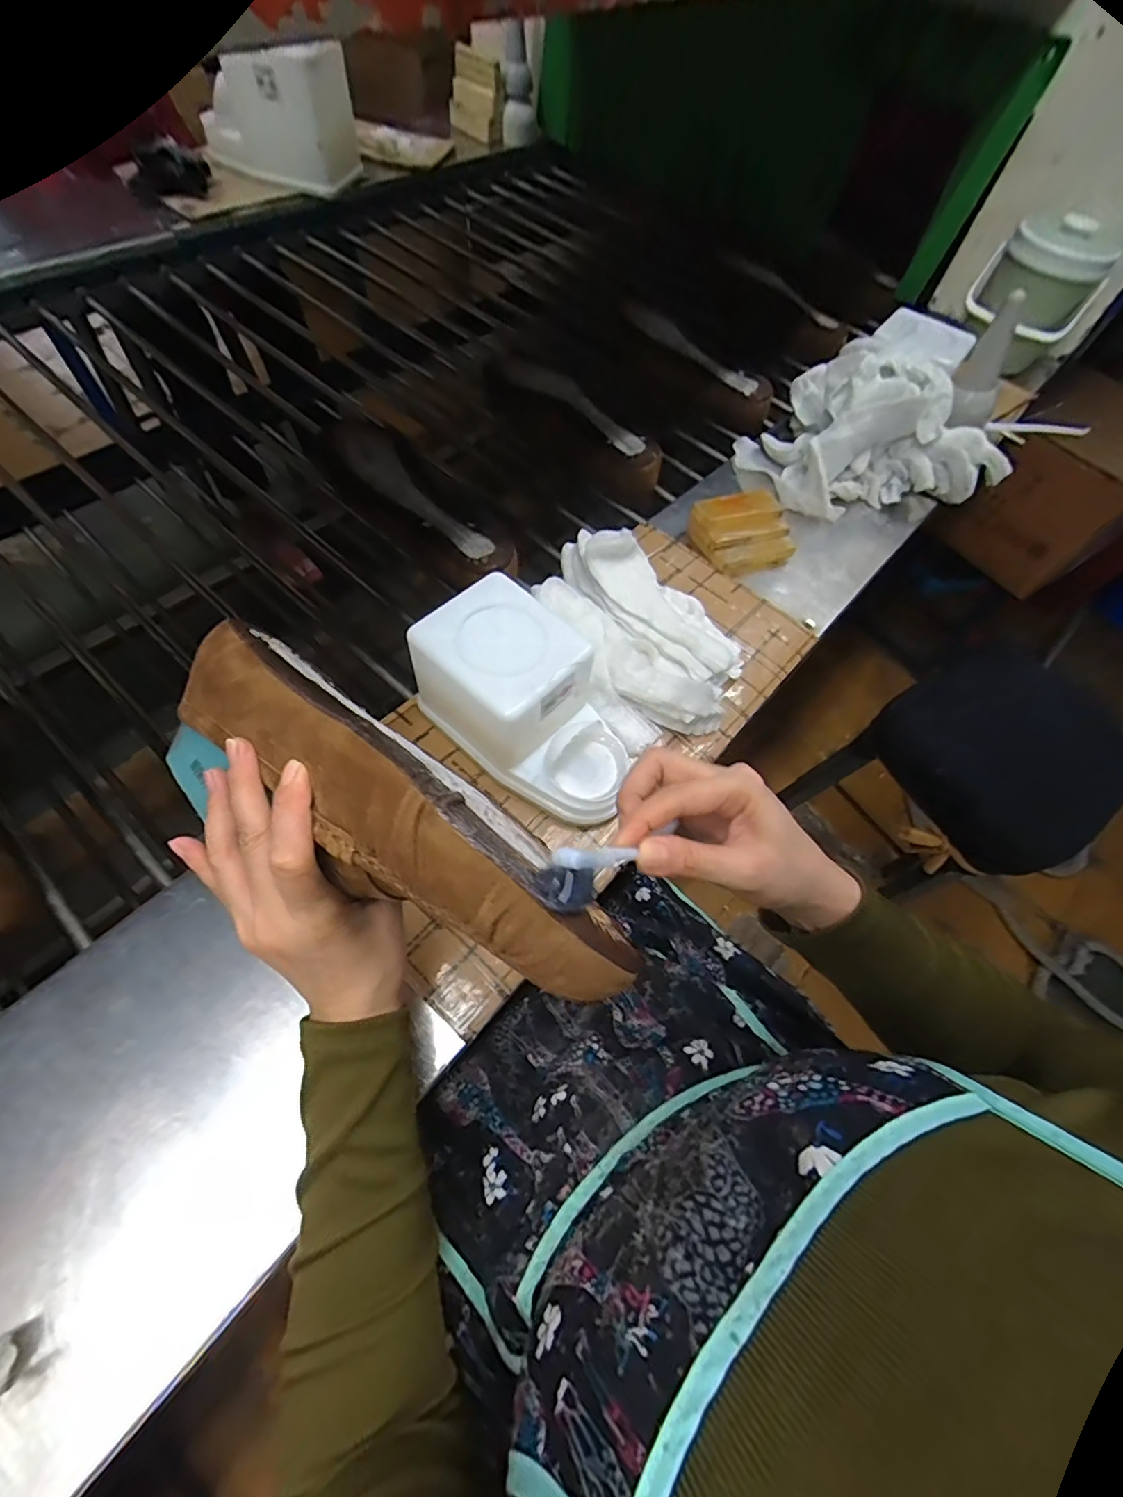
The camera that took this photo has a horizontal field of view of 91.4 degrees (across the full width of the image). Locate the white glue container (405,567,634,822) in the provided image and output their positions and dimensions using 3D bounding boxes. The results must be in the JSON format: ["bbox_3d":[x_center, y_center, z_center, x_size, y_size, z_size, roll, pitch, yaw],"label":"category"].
[{"bbox_3d":[-0.019,-0.034,0.430,0.183,0.102,0.104,38,65,14],"label":"white glue container"}]

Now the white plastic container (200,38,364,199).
[{"bbox_3d":[-0.463,-1.059,0.910,0.231,0.155,0.156,18,62,3],"label":"white plastic container"}]

